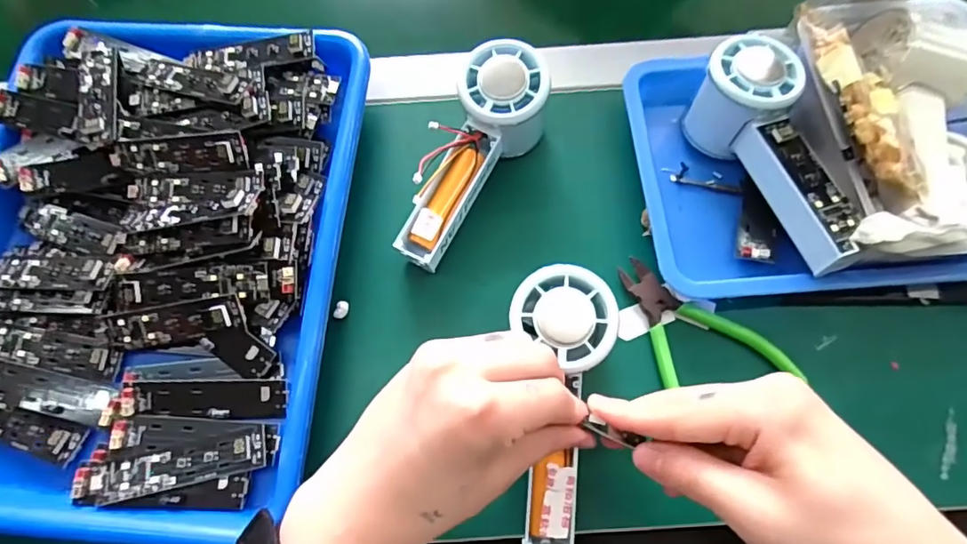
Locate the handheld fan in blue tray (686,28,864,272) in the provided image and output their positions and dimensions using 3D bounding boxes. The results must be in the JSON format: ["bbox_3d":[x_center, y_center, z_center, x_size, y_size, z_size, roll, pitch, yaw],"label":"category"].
[{"bbox_3d":[0.175,-0.070,0.332,0.053,0.051,0.151,-10,70,-2],"label":"handheld fan in blue tray"}]

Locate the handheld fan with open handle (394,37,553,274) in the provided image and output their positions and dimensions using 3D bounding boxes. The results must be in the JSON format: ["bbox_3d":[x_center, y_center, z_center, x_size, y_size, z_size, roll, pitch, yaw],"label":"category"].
[{"bbox_3d":[-0.010,-0.074,0.348,0.054,0.064,0.151,29,73,11],"label":"handheld fan with open handle"}]

